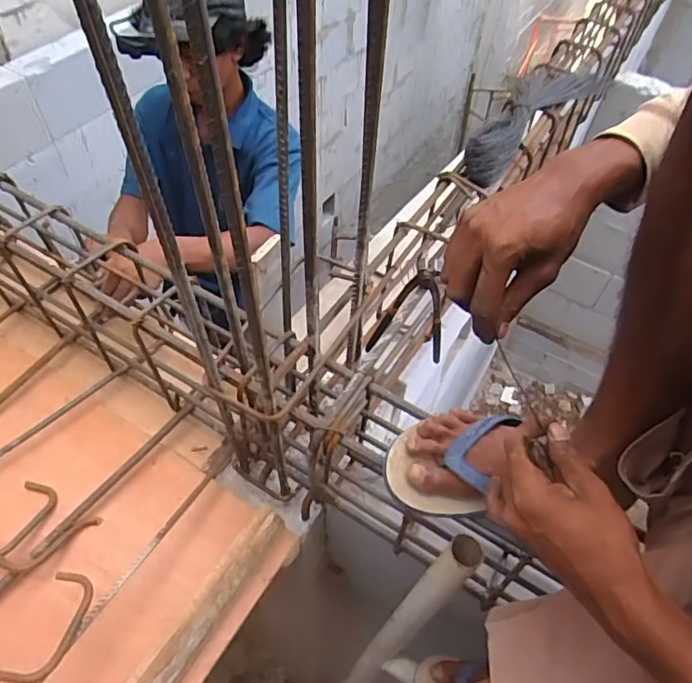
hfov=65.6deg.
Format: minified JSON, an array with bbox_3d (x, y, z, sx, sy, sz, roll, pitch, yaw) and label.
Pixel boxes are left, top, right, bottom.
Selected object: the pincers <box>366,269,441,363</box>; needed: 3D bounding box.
[{"bbox_3d":[0.096,-0.040,0.795,0.113,0.195,0.022,1,53,-3],"label":"pincers"}]

